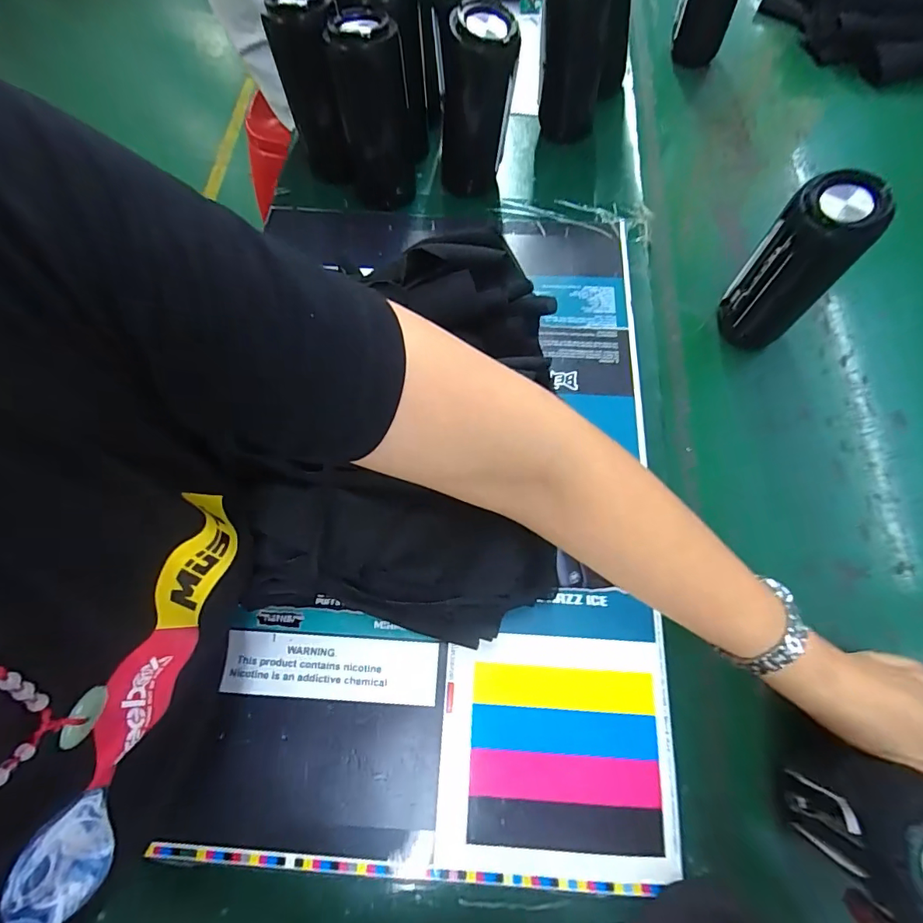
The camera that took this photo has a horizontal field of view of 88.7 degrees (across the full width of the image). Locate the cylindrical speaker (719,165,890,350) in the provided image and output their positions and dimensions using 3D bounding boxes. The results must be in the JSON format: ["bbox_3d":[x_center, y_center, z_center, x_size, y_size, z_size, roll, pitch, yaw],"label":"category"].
[{"bbox_3d":[0.270,-0.153,0.390,0.054,0.142,0.064,-40,74,-14],"label":"cylindrical speaker"}]

